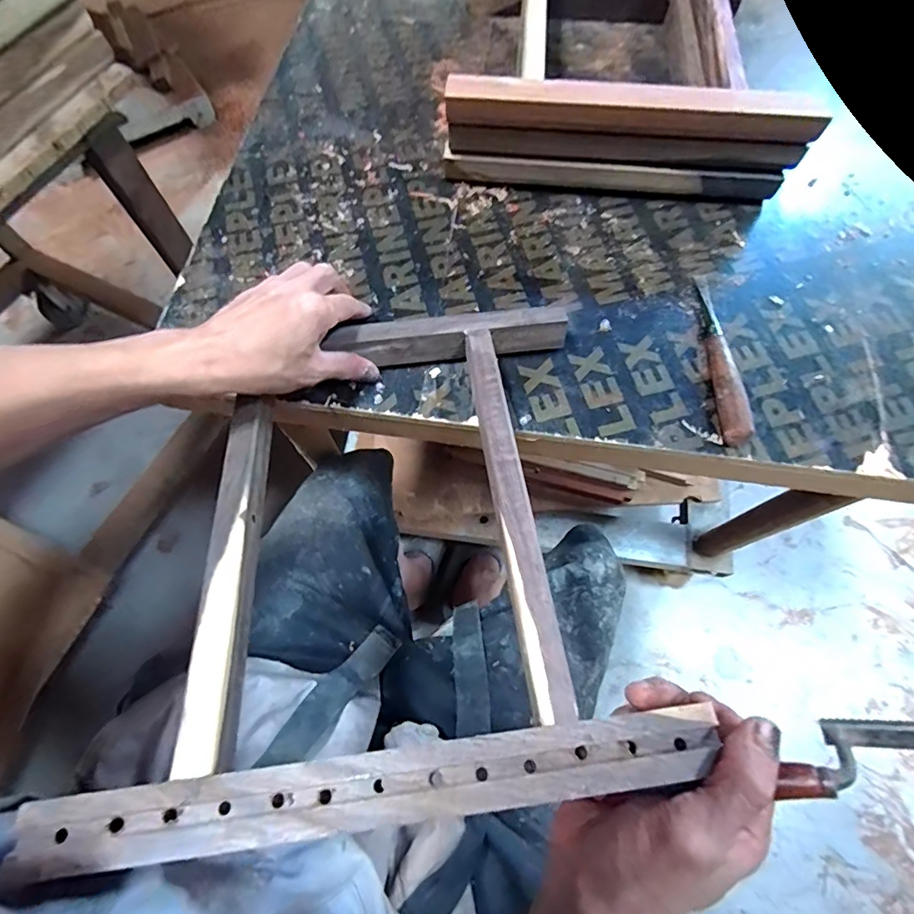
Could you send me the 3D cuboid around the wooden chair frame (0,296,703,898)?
[{"bbox_3d":[-0.052,0.034,0.306,0.306,0.024,0.327,-7,55,-1],"label":"wooden chair frame"}]

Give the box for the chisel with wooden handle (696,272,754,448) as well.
[{"bbox_3d":[0.220,-0.090,0.407,0.019,0.028,0.168,0,71,0],"label":"chisel with wooden handle"}]

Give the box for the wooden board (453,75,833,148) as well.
[{"bbox_3d":[0.150,-0.301,0.418,0.315,0.033,0.024,6,69,2],"label":"wooden board"}]

